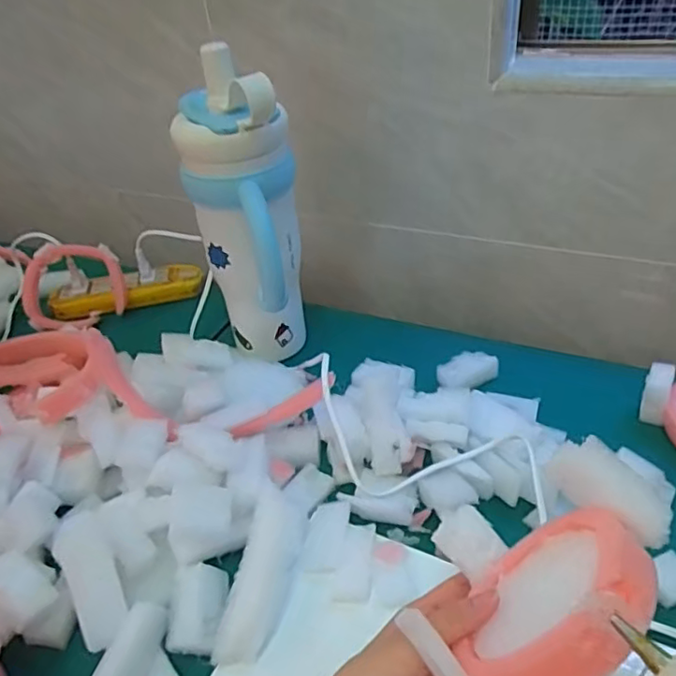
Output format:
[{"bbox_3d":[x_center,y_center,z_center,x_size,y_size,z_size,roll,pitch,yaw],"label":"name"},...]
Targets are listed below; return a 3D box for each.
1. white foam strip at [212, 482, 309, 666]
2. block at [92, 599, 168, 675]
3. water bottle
[{"bbox_3d":[-0.050,0.160,0.414,0.036,0.020,0.119,5,51,15],"label":"white foam strip"},{"bbox_3d":[-0.131,0.200,0.372,0.021,0.024,0.070,7,39,18],"label":"block"},{"bbox_3d":[-0.070,-0.098,0.551,0.085,0.270,0.118,-33,44,-31],"label":"water bottle"}]

